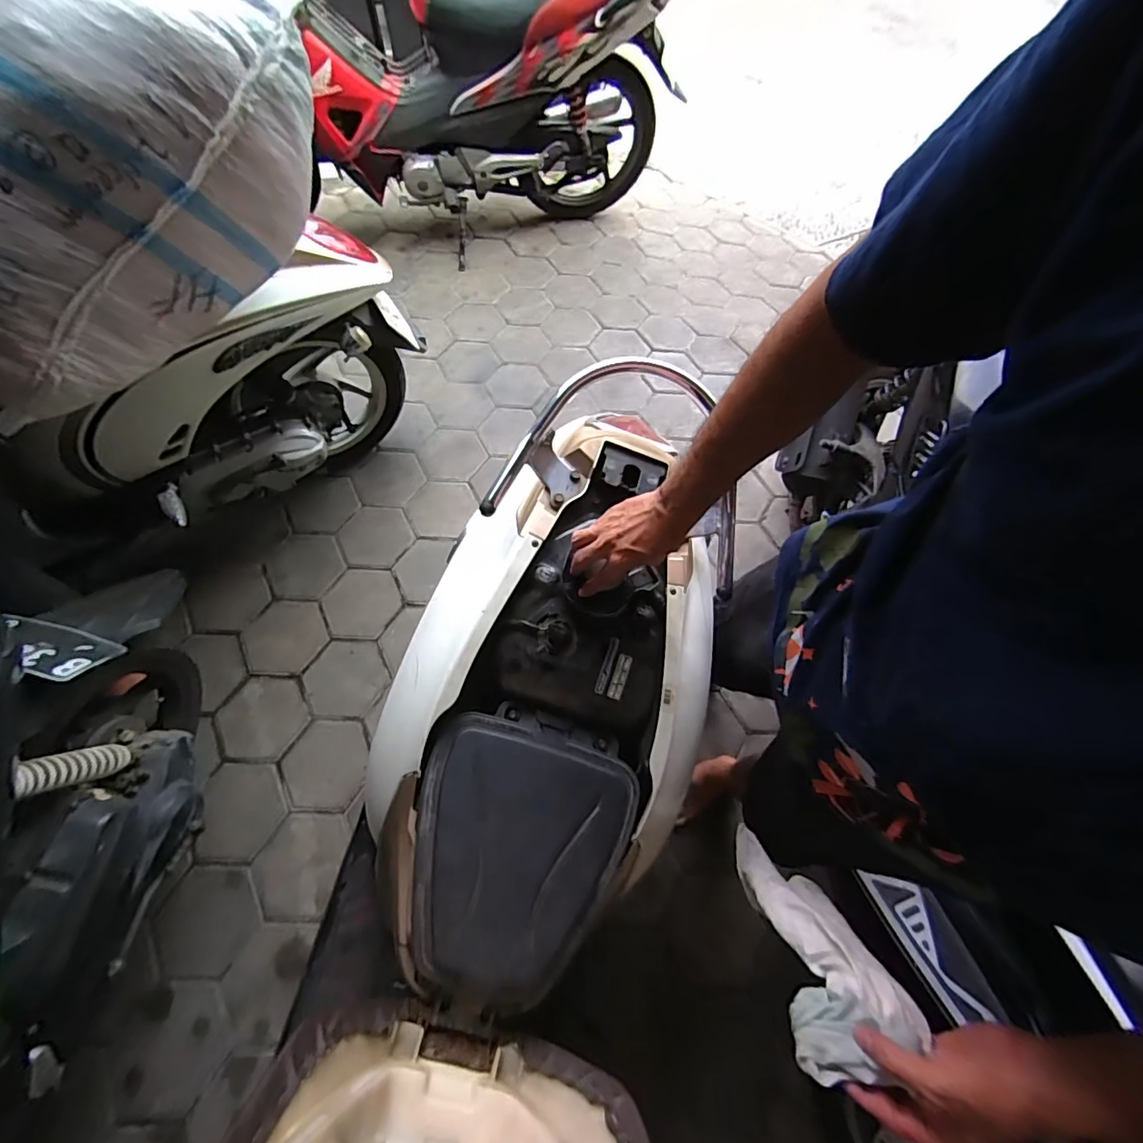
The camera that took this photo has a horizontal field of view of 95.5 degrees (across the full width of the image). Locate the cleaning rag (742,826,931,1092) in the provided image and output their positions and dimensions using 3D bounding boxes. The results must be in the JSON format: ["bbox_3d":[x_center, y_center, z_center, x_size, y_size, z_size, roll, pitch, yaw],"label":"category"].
[{"bbox_3d":[0.262,0.404,0.598,0.098,0.361,0.082,16,87,5],"label":"cleaning rag"}]

